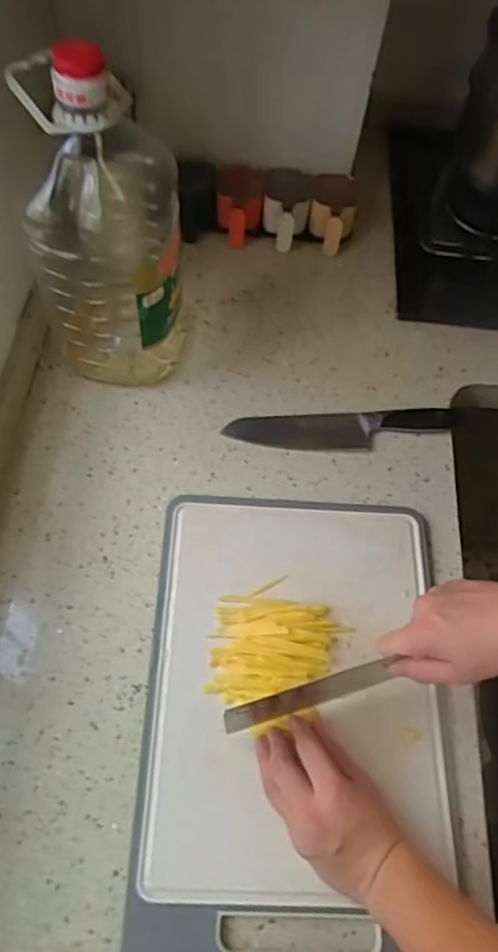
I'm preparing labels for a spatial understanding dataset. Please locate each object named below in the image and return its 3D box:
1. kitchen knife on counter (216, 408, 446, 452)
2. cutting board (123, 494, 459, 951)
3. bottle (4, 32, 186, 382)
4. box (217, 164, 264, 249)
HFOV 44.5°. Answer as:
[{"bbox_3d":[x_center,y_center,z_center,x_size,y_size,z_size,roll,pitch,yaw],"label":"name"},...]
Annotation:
[{"bbox_3d":[0.110,-0.057,0.735,0.271,0.017,0.053,-2,62,-5],"label":"kitchen knife on counter"},{"bbox_3d":[0.044,0.212,0.582,0.279,0.025,0.416,3,62,-2],"label":"cutting board"},{"bbox_3d":[-0.145,-0.257,0.637,0.138,0.343,0.154,-1,62,-4],"label":"bottle"},{"bbox_3d":[-0.013,-0.380,0.859,0.064,0.074,0.079,3,62,-2],"label":"box"}]

